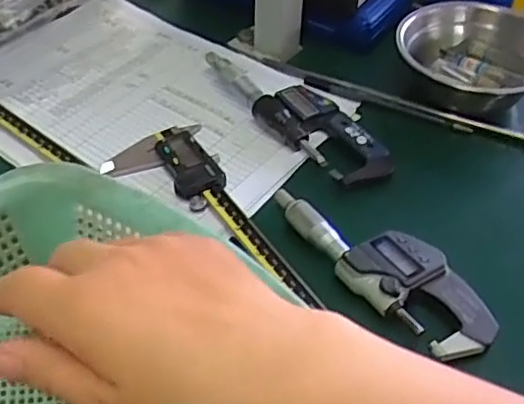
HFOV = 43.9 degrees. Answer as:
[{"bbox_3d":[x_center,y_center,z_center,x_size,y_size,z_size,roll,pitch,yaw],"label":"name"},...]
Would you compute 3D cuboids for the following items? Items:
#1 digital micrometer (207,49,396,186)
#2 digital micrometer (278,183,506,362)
[{"bbox_3d":[0.028,-0.071,0.511,0.060,0.024,0.179,-24,51,-24],"label":"digital micrometer"},{"bbox_3d":[0.074,0.036,0.414,0.054,0.020,0.163,-34,56,-31],"label":"digital micrometer"}]

